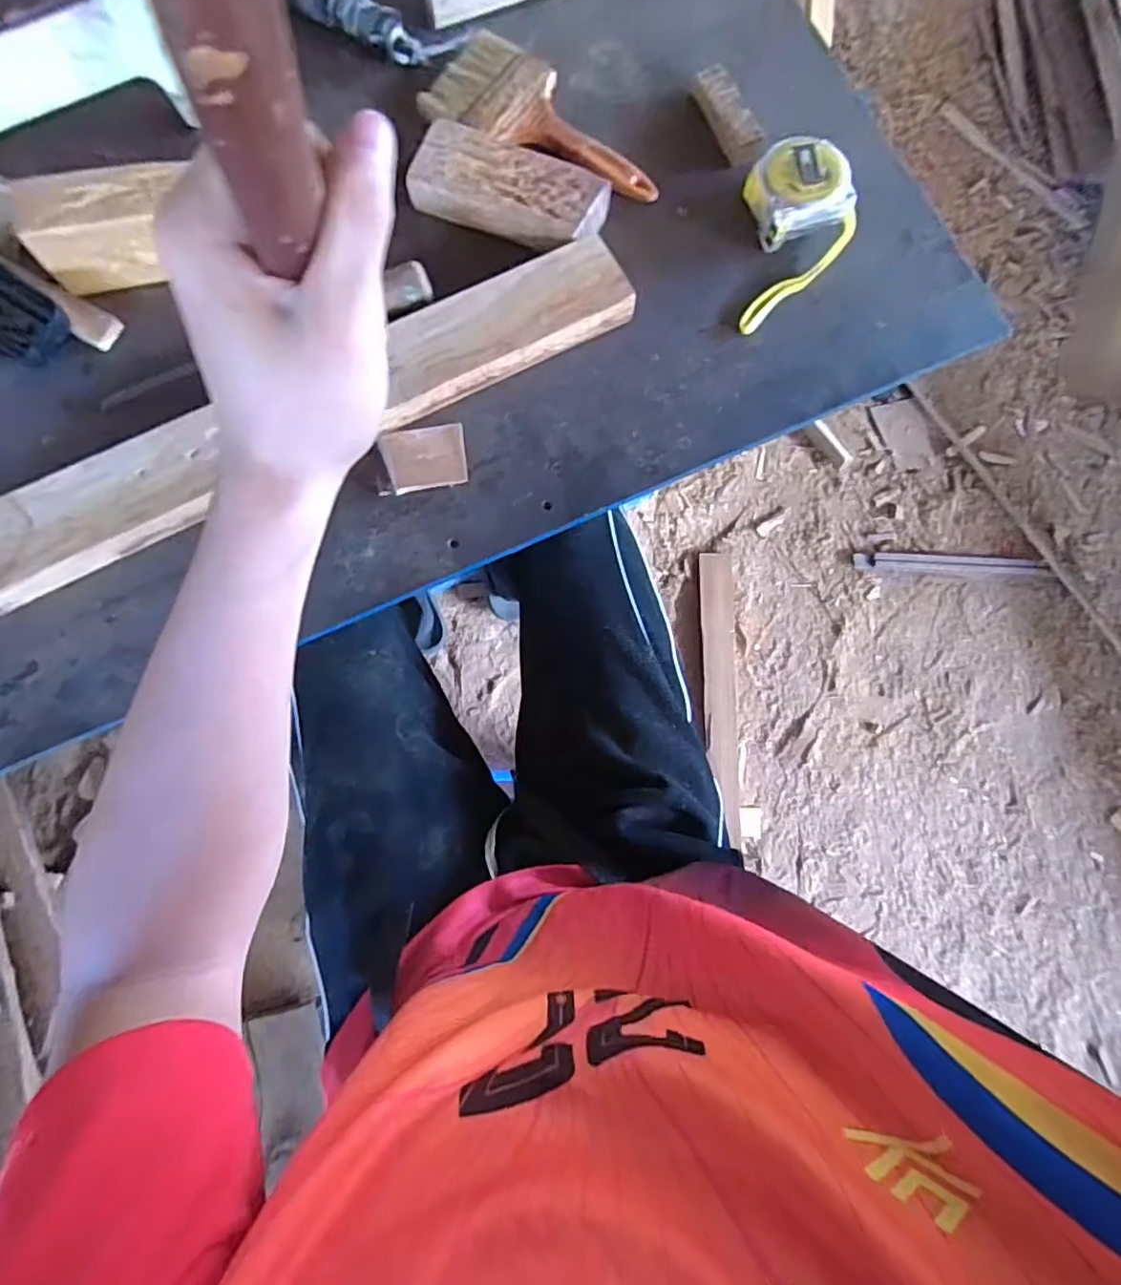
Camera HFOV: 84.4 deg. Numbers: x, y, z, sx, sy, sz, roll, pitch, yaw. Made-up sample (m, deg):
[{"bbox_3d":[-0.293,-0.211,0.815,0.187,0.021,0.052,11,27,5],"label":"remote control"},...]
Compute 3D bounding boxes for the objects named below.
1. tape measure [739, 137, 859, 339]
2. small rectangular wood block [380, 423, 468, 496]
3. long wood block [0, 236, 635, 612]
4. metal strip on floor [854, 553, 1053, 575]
[{"bbox_3d":[0.176,-0.296,0.451,0.078,0.035,0.129,3,79,0],"label":"tape measure"},{"bbox_3d":[-0.093,-0.129,0.426,0.054,0.009,0.047,-12,79,-3],"label":"small rectangular wood block"},{"bbox_3d":[-0.171,-0.152,0.417,0.474,0.027,0.058,-28,80,-6],"label":"long wood block"},{"bbox_3d":[0.772,-0.158,1.223,0.379,0.016,0.042,3,79,0],"label":"metal strip on floor"}]

